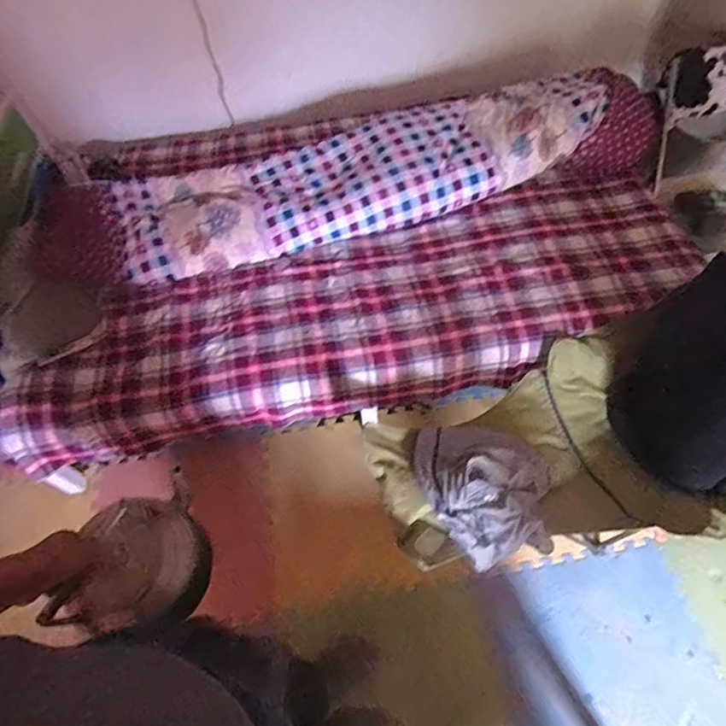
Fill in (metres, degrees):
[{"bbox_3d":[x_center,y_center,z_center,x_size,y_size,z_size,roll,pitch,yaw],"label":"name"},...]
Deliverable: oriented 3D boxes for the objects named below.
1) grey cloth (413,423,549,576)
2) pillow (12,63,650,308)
[{"bbox_3d":[0.281,0.254,1.045,0.296,0.149,0.311,-22,58,-9],"label":"grey cloth"},{"bbox_3d":[-0.022,-0.575,1.433,1.714,0.252,0.468,-15,57,-5],"label":"pillow"}]

